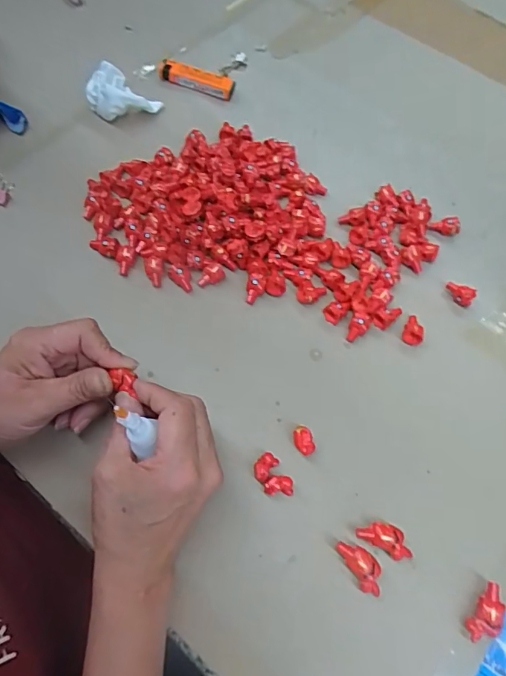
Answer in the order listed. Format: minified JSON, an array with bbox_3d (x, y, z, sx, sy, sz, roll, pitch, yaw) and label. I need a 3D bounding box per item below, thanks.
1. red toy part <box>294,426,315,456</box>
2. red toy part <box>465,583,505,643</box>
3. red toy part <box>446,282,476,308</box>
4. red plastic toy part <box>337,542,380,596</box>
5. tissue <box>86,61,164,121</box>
[{"bbox_3d":[0.038,0.077,0.358,0.015,0.015,0.019,-9,65,-6],"label":"red toy part"},{"bbox_3d":[0.154,0.182,0.317,0.016,0.014,0.037,34,69,14],"label":"red toy part"},{"bbox_3d":[0.182,-0.040,0.425,0.026,0.017,0.013,35,69,14],"label":"red toy part"},{"bbox_3d":[0.074,0.153,0.327,0.018,0.014,0.038,-29,69,-14],"label":"red plastic toy part"},{"bbox_3d":[-0.132,-0.238,0.477,0.064,0.033,0.041,28,67,11],"label":"tissue"}]

